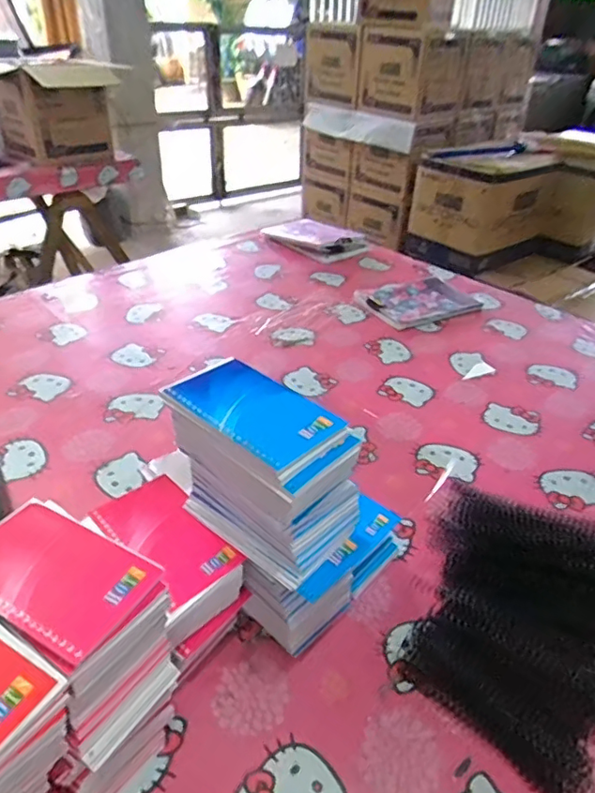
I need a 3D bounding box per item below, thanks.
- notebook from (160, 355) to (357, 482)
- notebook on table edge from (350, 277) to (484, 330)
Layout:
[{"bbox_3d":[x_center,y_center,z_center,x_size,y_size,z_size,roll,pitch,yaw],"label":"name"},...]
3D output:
[{"bbox_3d":[-0.033,0.011,0.438,0.132,0.011,0.082,28,43,31],"label":"notebook"},{"bbox_3d":[0.243,-0.199,1.131,0.228,0.012,0.179,-14,38,-23],"label":"notebook on table edge"}]

